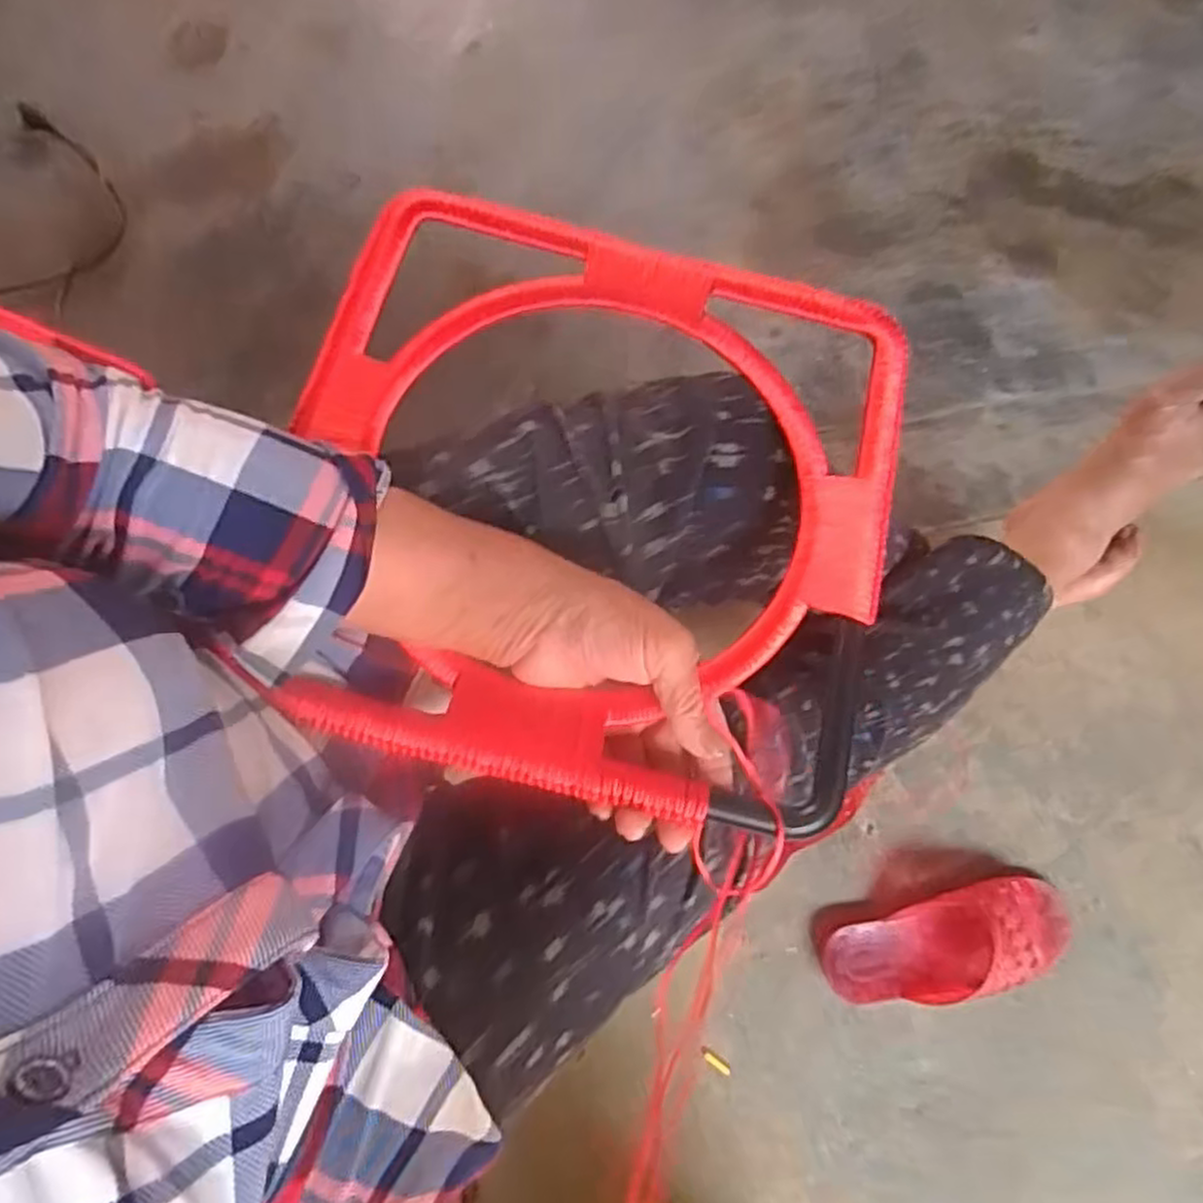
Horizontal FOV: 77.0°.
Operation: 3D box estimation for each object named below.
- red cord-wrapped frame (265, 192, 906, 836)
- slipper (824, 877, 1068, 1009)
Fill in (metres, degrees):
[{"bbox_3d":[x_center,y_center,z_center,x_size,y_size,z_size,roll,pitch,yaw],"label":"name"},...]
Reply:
[{"bbox_3d":[-0.004,-0.063,0.417,0.326,0.037,0.332,11,73,4],"label":"red cord-wrapped frame"},{"bbox_3d":[0.321,0.316,0.693,0.232,0.053,0.090,-16,73,-4],"label":"slipper"}]

